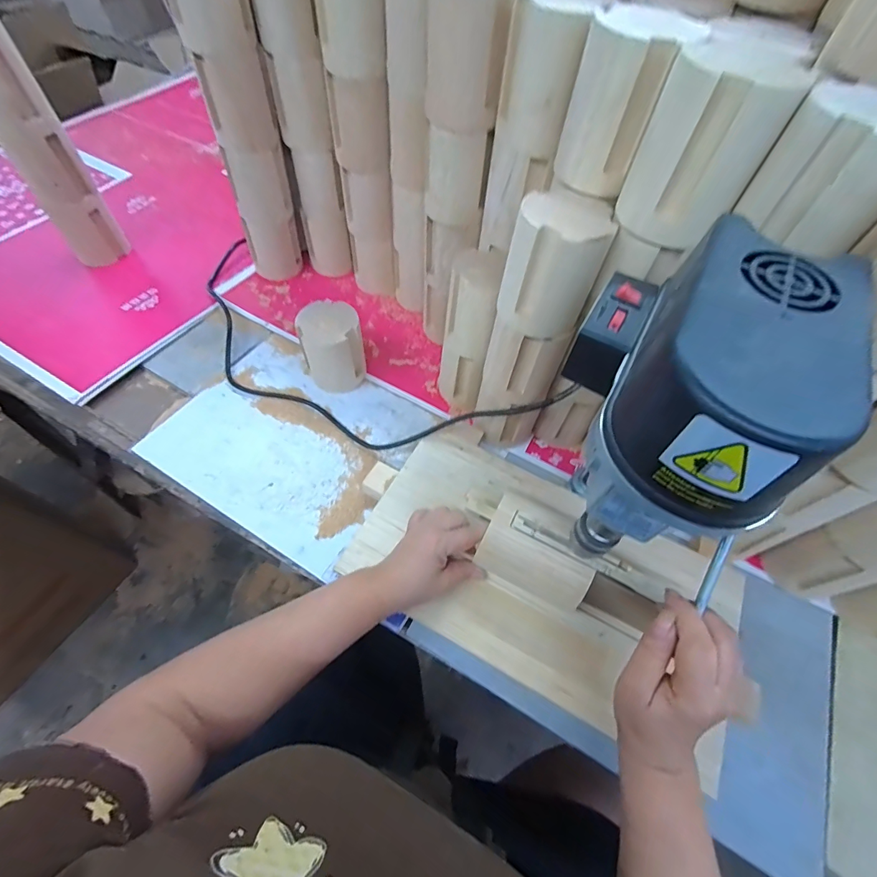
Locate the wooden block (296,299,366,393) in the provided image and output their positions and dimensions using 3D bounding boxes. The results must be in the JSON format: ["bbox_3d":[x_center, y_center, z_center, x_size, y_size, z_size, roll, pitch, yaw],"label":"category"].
[{"bbox_3d":[-0.138,-0.114,0.557,0.076,0.115,0.066,-8,58,-9],"label":"wooden block"}]

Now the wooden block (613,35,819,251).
[{"bbox_3d":[0.187,-0.208,0.301,0.081,0.098,0.087,32,62,15],"label":"wooden block"}]

